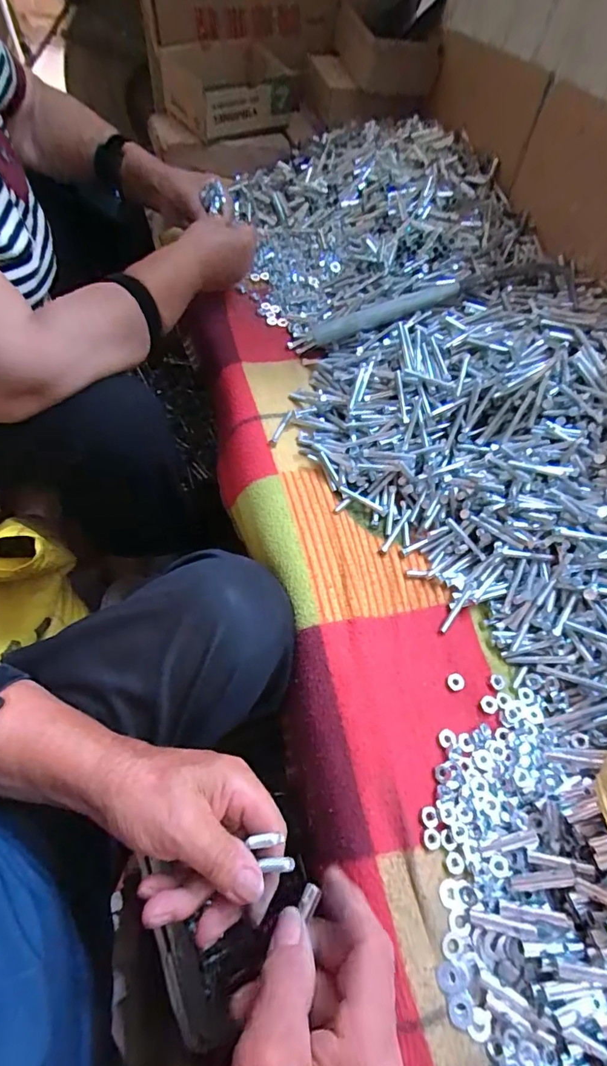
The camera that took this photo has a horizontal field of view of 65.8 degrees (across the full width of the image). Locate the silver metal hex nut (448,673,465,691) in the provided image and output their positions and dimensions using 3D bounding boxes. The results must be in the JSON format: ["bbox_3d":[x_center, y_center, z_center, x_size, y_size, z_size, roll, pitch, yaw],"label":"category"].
[{"bbox_3d":[0.139,0.136,0.427,0.015,0.004,0.015,-10,64,-11],"label":"silver metal hex nut"}]

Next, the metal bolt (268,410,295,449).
[{"bbox_3d":[-0.026,-0.119,0.540,0.010,0.009,0.054,27,63,8],"label":"metal bolt"}]

